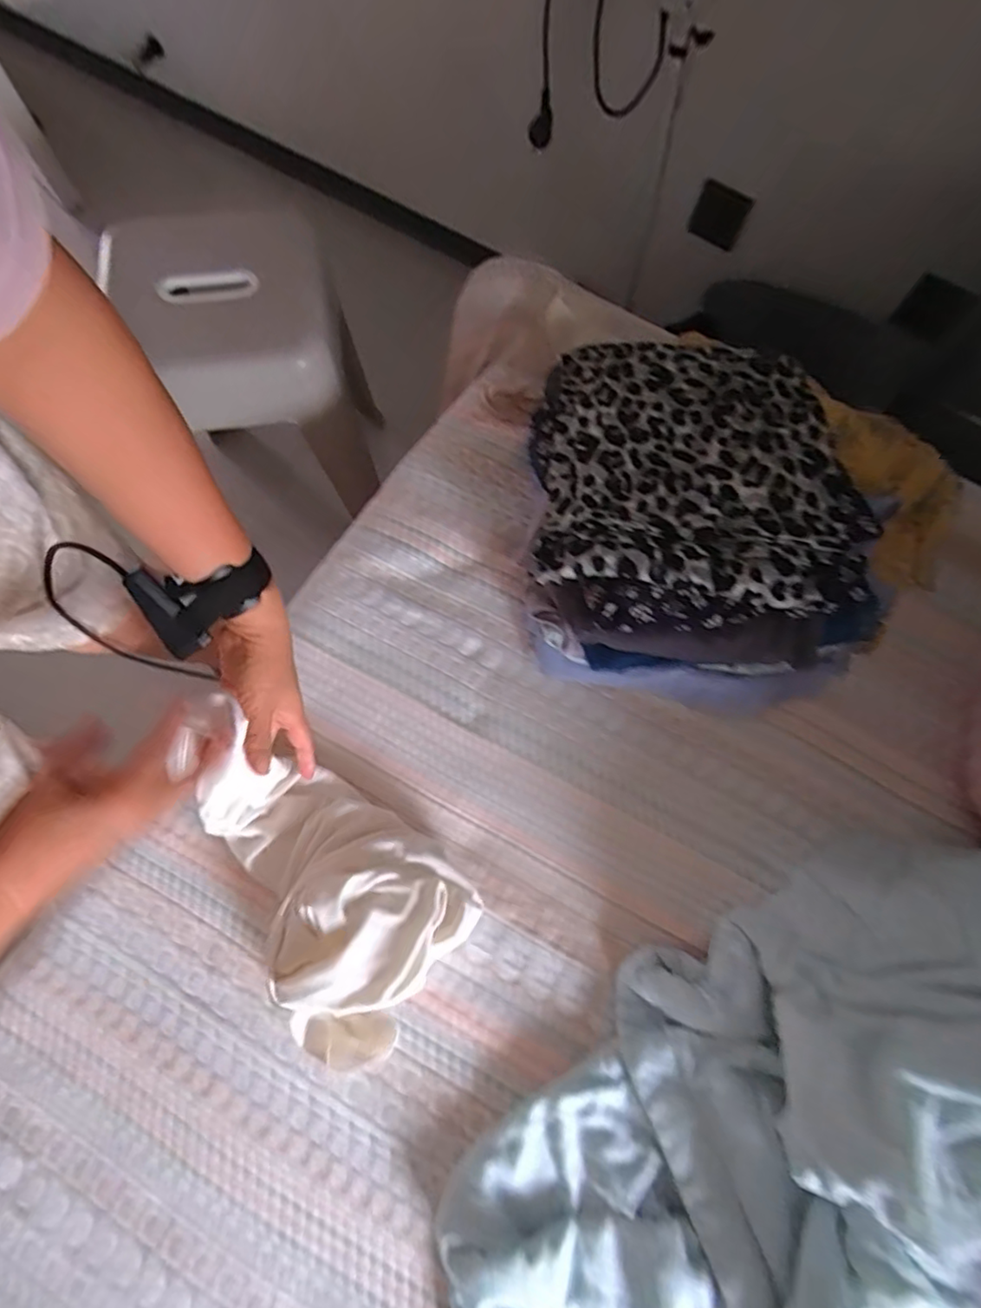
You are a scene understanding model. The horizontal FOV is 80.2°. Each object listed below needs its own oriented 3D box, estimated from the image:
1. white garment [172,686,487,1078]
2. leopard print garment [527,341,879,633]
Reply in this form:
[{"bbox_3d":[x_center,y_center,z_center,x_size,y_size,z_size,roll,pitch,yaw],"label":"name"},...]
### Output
[{"bbox_3d":[-0.156,0.188,0.459,0.254,0.128,0.176,34,74,11],"label":"white garment"},{"bbox_3d":[0.187,-0.185,0.569,0.292,0.073,0.328,-2,73,-2],"label":"leopard print garment"}]

